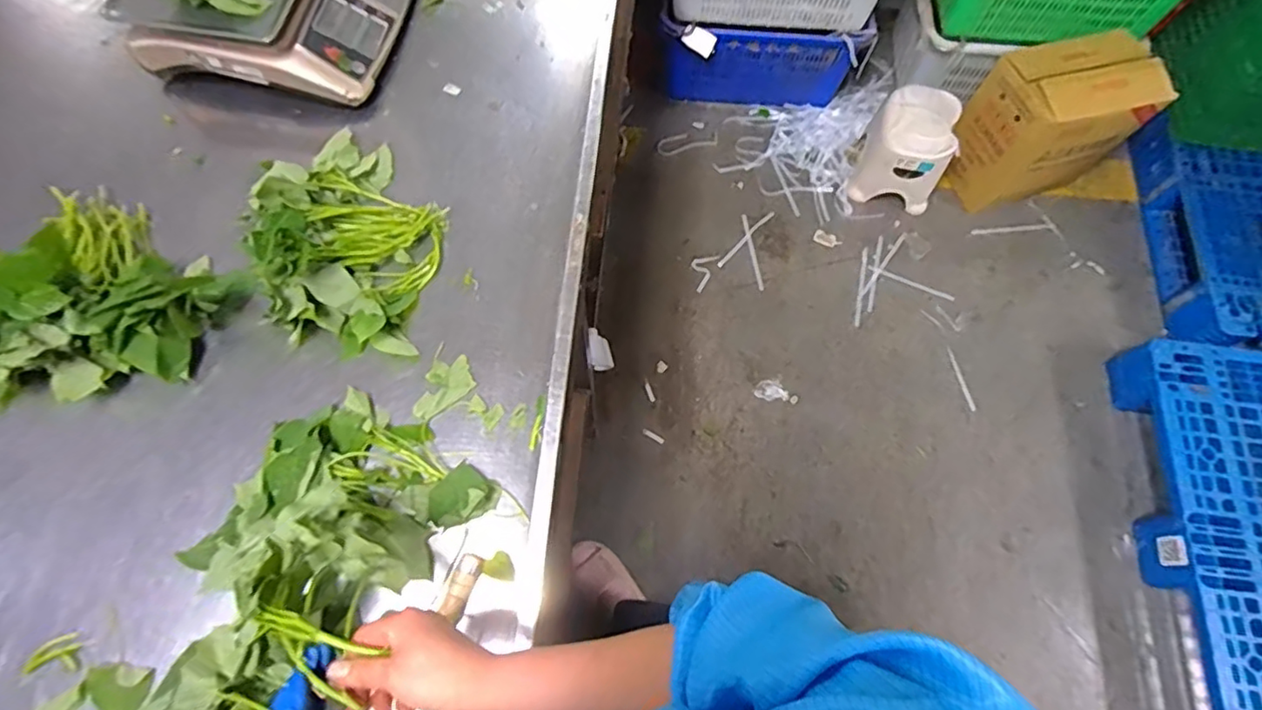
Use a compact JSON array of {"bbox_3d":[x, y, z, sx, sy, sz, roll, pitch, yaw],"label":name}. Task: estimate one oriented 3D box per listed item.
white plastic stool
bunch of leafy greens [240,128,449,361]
[{"bbox_3d":[0.769,-0.572,1.687,0.211,0.237,0.240,16,70,5],"label":"white plastic stool"},{"bbox_3d":[-0.370,-0.168,0.780,0.232,0.092,0.307,9,70,2],"label":"bunch of leafy greens"}]

